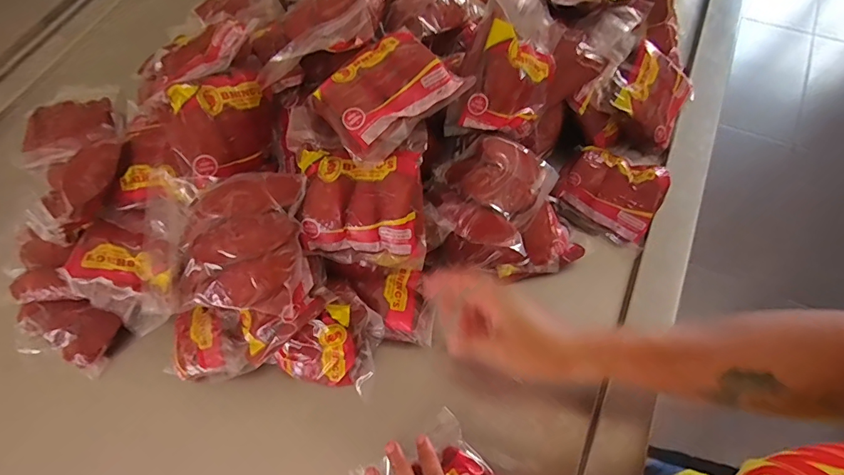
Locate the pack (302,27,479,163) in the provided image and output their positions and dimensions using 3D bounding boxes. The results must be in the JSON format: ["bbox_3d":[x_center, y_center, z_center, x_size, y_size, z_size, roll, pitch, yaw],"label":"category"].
[{"bbox_3d":[-0.035,-0.143,0.414,0.135,0.028,0.099,-37,68,-13],"label":"pack"}]

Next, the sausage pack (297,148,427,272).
[{"bbox_3d":[-0.057,-0.025,0.426,0.120,0.027,0.116,2,107,3],"label":"sausage pack"}]

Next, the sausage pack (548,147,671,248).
[{"bbox_3d":[0.235,-0.056,0.545,0.120,0.027,0.104,26,69,15],"label":"sausage pack"}]

